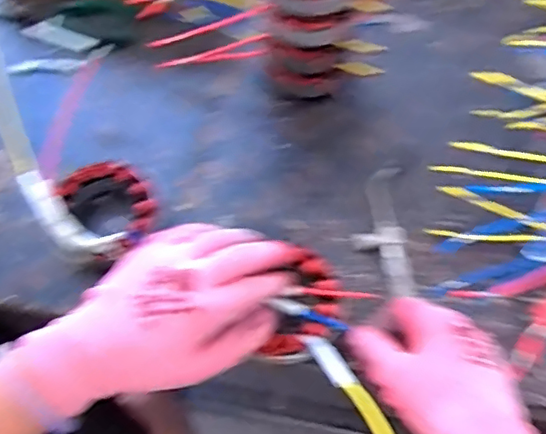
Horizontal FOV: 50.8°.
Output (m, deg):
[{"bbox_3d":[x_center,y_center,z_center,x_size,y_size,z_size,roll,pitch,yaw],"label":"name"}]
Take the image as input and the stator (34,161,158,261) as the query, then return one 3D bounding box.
[{"bbox_3d":[-0.135,-0.002,0.463,0.082,0.040,0.083,0,63,1],"label":"stator"}]

